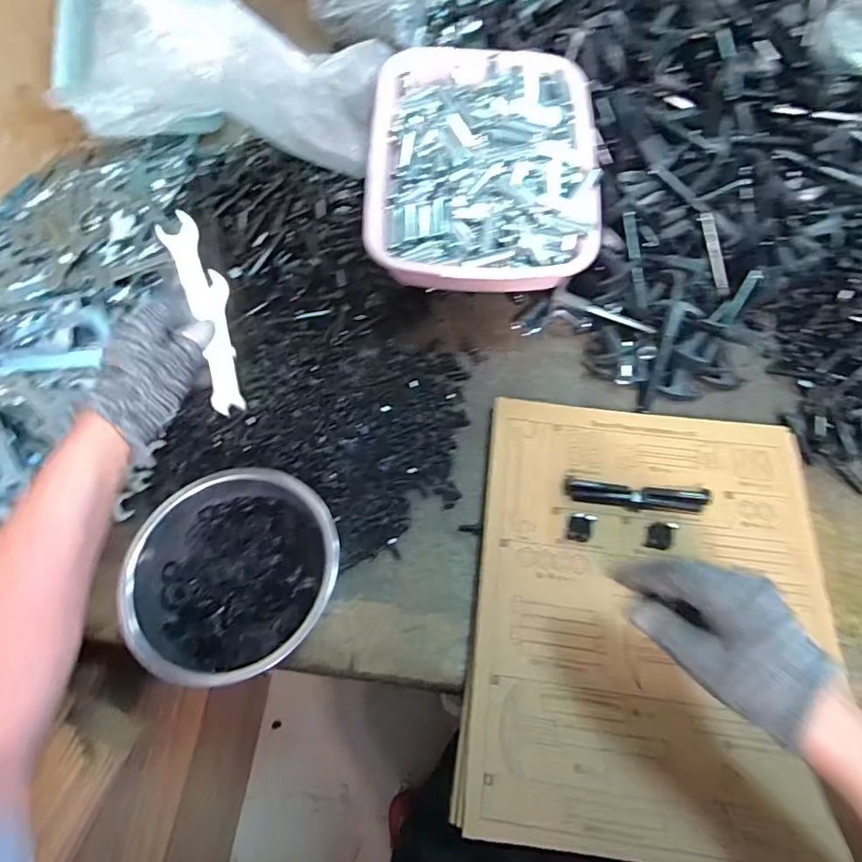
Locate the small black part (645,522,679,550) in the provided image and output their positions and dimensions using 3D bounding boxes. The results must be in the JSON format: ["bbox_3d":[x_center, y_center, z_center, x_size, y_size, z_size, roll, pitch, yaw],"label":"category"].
[{"bbox_3d":[0.212,0.096,0.483,0.022,0.008,0.026,16,64,11],"label":"small black part"}]

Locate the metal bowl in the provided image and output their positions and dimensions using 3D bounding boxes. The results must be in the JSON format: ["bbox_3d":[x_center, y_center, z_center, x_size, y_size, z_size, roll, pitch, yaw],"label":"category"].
[{"bbox_3d":[-0.164,0.120,0.446,0.160,0.061,0.161,-1,62,2],"label":"metal bowl"}]

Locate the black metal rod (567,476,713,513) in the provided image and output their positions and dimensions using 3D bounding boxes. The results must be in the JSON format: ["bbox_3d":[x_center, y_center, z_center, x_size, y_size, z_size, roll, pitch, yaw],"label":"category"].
[{"bbox_3d":[0.195,0.061,0.498,0.130,0.015,0.025,5,64,0],"label":"black metal rod"}]

